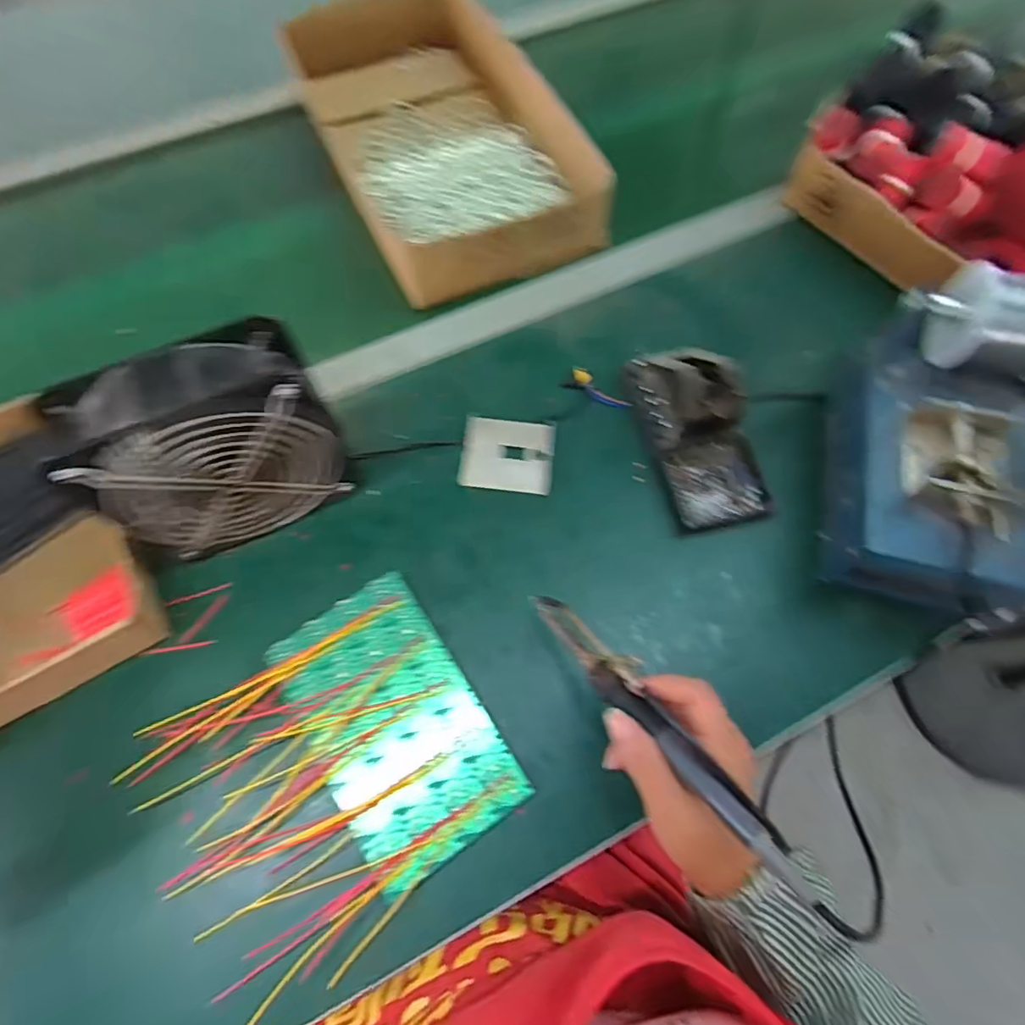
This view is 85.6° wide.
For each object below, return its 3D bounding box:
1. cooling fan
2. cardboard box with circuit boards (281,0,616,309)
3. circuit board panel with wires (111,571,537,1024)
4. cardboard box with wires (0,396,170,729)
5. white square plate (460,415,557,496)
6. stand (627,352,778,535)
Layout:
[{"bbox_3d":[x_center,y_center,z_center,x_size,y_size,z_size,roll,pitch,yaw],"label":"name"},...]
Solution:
[{"bbox_3d":[-0.195,-0.041,0.381,0.142,0.153,0.065,-24,67,-10],"label":"cooling fan"},{"bbox_3d":[-0.089,-0.427,0.612,0.211,0.072,0.450,-23,67,-10],"label":"cardboard box with circuit boards"},{"bbox_3d":[-0.113,0.161,0.352,0.198,0.033,0.177,-38,70,-16],"label":"circuit board panel with wires"},{"bbox_3d":[-0.361,0.038,0.395,0.146,0.068,0.203,-32,69,-13],"label":"cardboard box with wires"},{"bbox_3d":[-0.004,-0.047,0.456,0.075,0.009,0.064,6,65,3],"label":"white square plate"},{"bbox_3d":[0.148,-0.070,0.431,0.077,0.065,0.154,-13,66,-6],"label":"stand"}]

